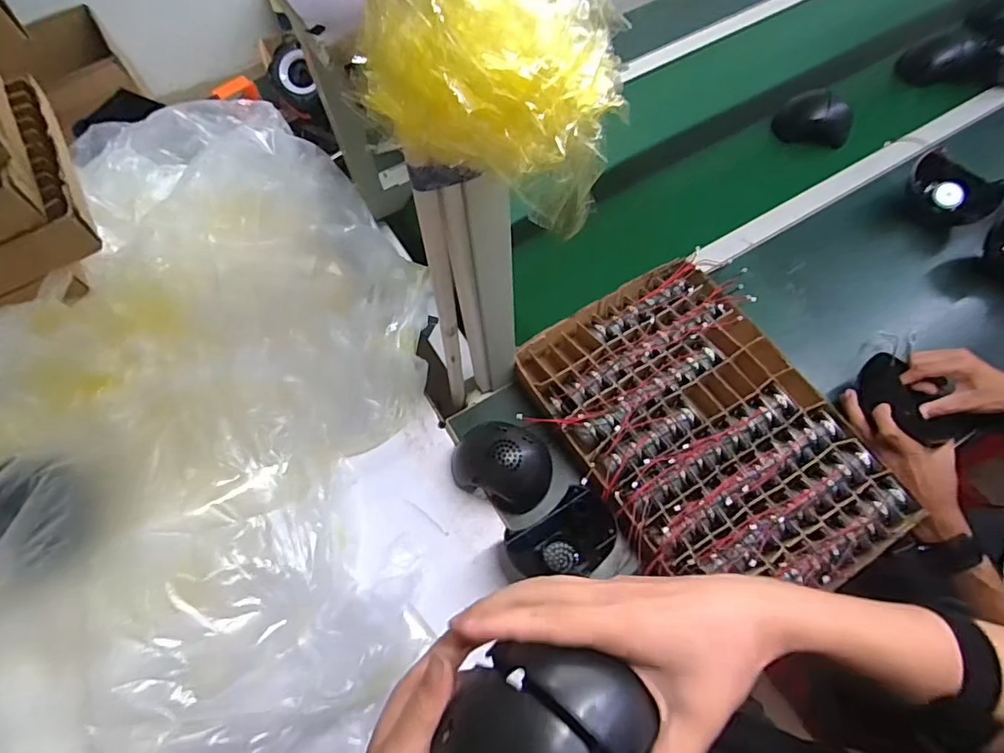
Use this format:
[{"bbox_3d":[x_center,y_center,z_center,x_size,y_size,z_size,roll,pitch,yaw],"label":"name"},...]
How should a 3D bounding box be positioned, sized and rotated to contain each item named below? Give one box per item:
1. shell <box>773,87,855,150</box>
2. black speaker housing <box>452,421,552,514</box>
[{"bbox_3d":[0.570,-0.470,0.964,0.127,0.068,0.071,23,68,13],"label":"shell"},{"bbox_3d":[0.001,0.110,0.687,0.126,0.075,0.100,21,68,12],"label":"black speaker housing"}]

